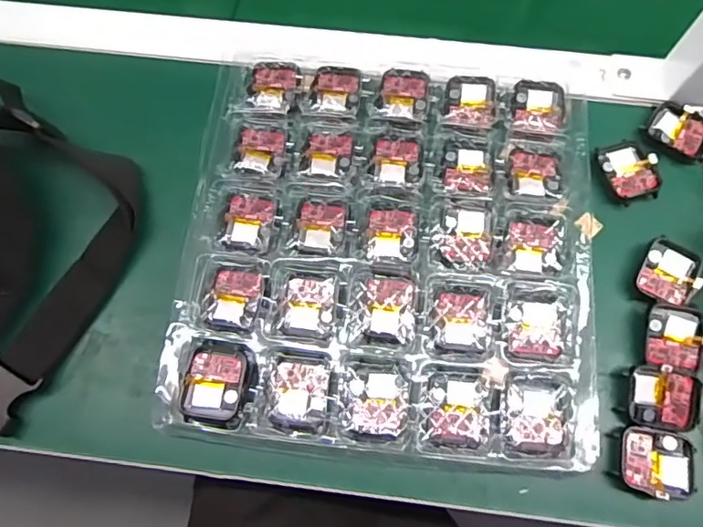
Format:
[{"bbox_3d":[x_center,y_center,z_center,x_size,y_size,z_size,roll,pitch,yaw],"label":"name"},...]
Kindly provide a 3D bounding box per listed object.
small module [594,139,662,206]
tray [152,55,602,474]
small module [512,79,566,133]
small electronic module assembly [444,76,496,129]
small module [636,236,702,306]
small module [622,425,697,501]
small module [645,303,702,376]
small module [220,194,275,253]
[{"bbox_3d":[0.198,-0.067,0.374,0.039,0.008,0.044,-17,72,-5],"label":"small module"},{"bbox_3d":[0.023,-0.015,0.352,0.258,0.021,0.270,5,71,1],"label":"tray"},{"bbox_3d":[0.138,-0.115,0.385,0.037,0.004,0.043,9,71,4],"label":"small module"},{"bbox_3d":[0.088,-0.120,0.387,0.036,0.006,0.046,11,71,4],"label":"small electronic module assembly"},{"bbox_3d":[0.214,0.007,0.353,0.036,0.009,0.043,26,73,9],"label":"small module"},{"bbox_3d":[0.185,0.120,0.314,0.044,0.012,0.037,12,72,5],"label":"small module"},{"bbox_3d":[0.206,0.048,0.333,0.036,0.013,0.041,17,72,6],"label":"small module"},{"bbox_3d":[-0.070,-0.027,0.357,0.032,0.008,0.040,6,71,3],"label":"small module"}]

